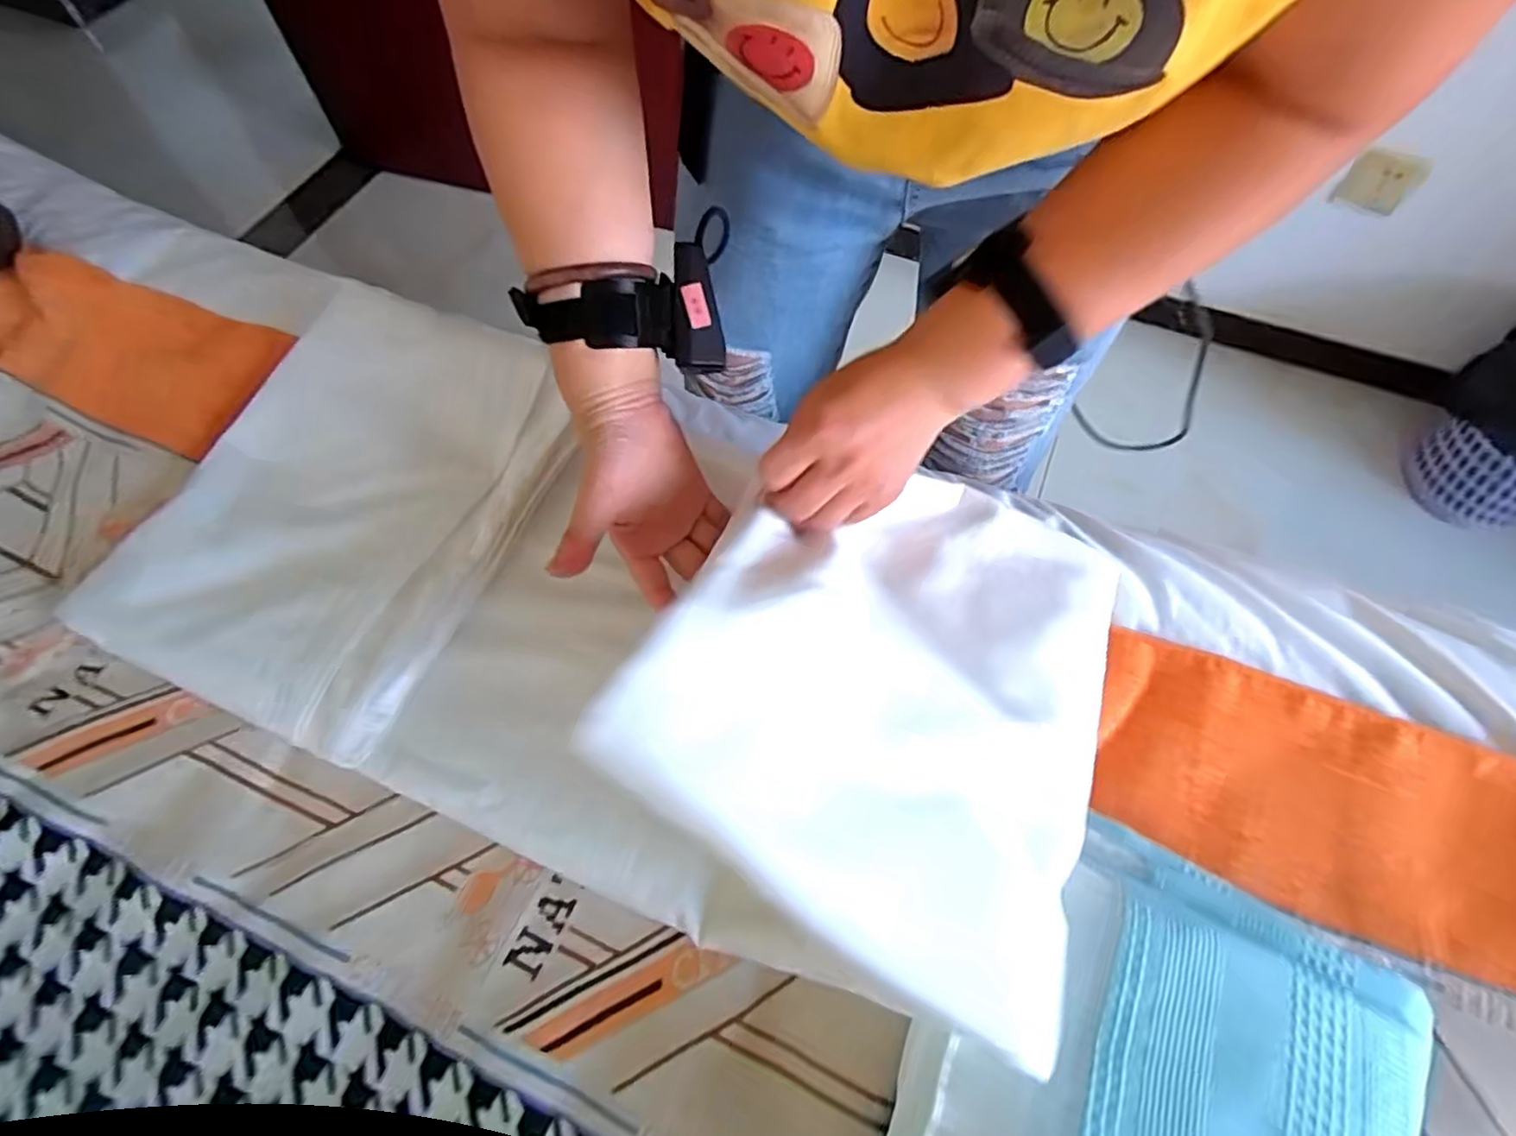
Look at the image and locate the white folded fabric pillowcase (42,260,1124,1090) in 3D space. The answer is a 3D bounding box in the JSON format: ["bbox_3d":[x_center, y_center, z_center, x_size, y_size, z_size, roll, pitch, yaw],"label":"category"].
[{"bbox_3d":[-0.105,-0.012,0.400,0.580,0.164,0.325,11,62,18],"label":"white folded fabric pillowcase"}]

